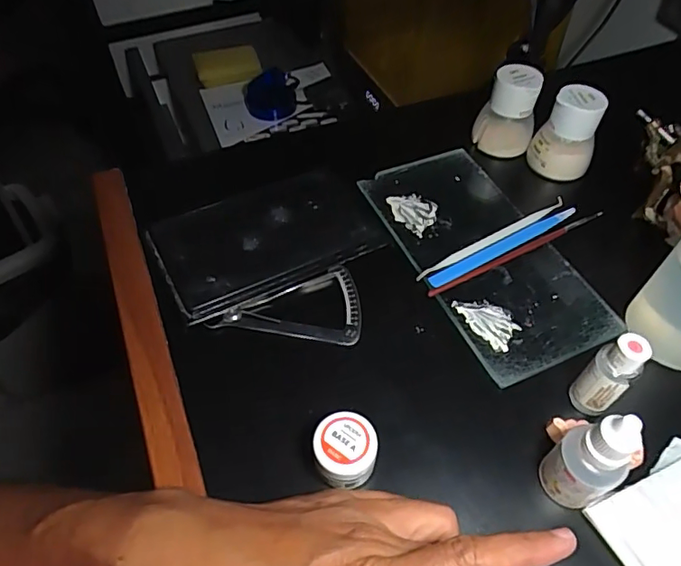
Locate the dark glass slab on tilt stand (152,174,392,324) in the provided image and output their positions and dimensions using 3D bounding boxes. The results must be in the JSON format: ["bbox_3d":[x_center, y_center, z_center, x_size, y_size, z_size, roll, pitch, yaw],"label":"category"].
[{"bbox_3d":[-0.049,-0.035,0.377,0.154,0.013,0.091,-24,57,-17],"label":"dark glass slab on tilt stand"}]

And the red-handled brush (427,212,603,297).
[{"bbox_3d":[0.127,-0.023,0.375,0.154,0.007,0.005,-24,57,-17],"label":"red-handled brush"}]

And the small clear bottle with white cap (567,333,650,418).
[{"bbox_3d":[0.146,0.051,0.288,0.020,0.057,0.021,0,53,0],"label":"small clear bottle with white cap"}]

